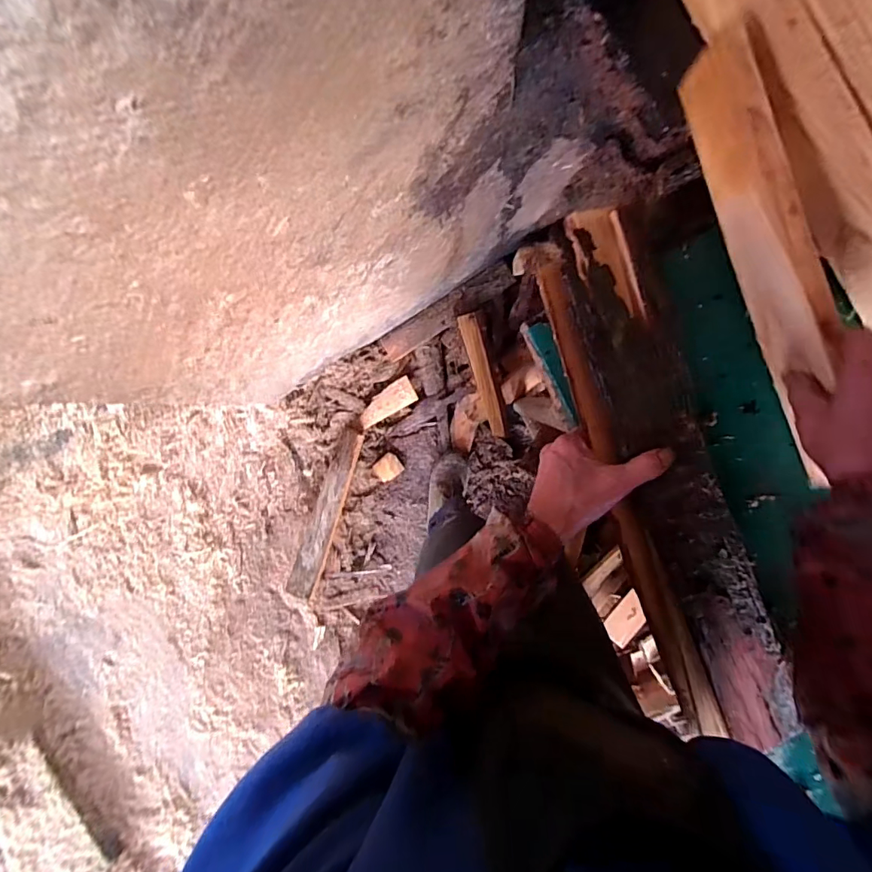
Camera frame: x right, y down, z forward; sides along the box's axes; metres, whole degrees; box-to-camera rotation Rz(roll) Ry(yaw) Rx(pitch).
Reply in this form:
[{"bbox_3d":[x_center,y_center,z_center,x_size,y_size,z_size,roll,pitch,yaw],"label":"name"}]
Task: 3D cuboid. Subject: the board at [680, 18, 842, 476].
[{"bbox_3d":[0.311,-0.150,0.416,0.030,0.085,0.388,-21,99,5],"label":"board"}]

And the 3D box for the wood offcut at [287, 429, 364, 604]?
[{"bbox_3d":[-0.317,0.229,1.314,0.092,0.059,0.517,20,97,0],"label":"wood offcut"}]

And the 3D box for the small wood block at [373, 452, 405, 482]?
[{"bbox_3d":[-0.138,0.094,1.315,0.075,0.017,0.068,-43,93,6],"label":"small wood block"}]

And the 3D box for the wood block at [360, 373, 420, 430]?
[{"bbox_3d":[-0.136,-0.088,1.273,0.176,0.015,0.071,-34,94,6],"label":"wood block"}]

